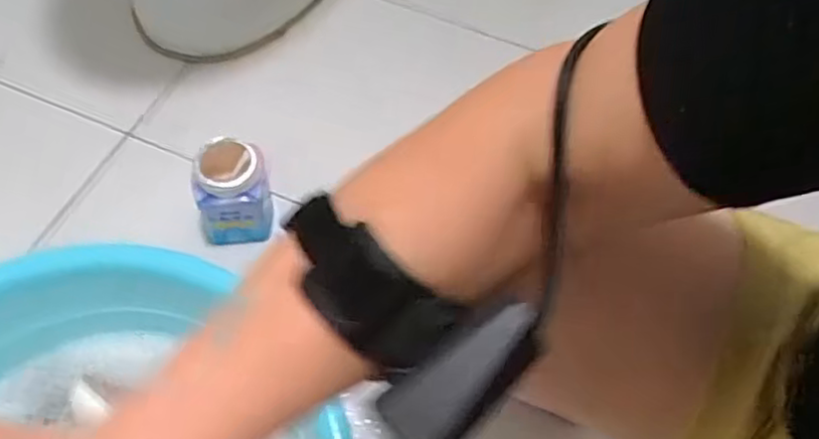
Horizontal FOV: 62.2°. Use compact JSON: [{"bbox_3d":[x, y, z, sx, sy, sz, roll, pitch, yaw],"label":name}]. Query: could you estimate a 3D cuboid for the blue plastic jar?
[{"bbox_3d":[-0.202,-0.032,0.783,0.075,0.116,0.072,-3,59,-7],"label":"blue plastic jar"}]

